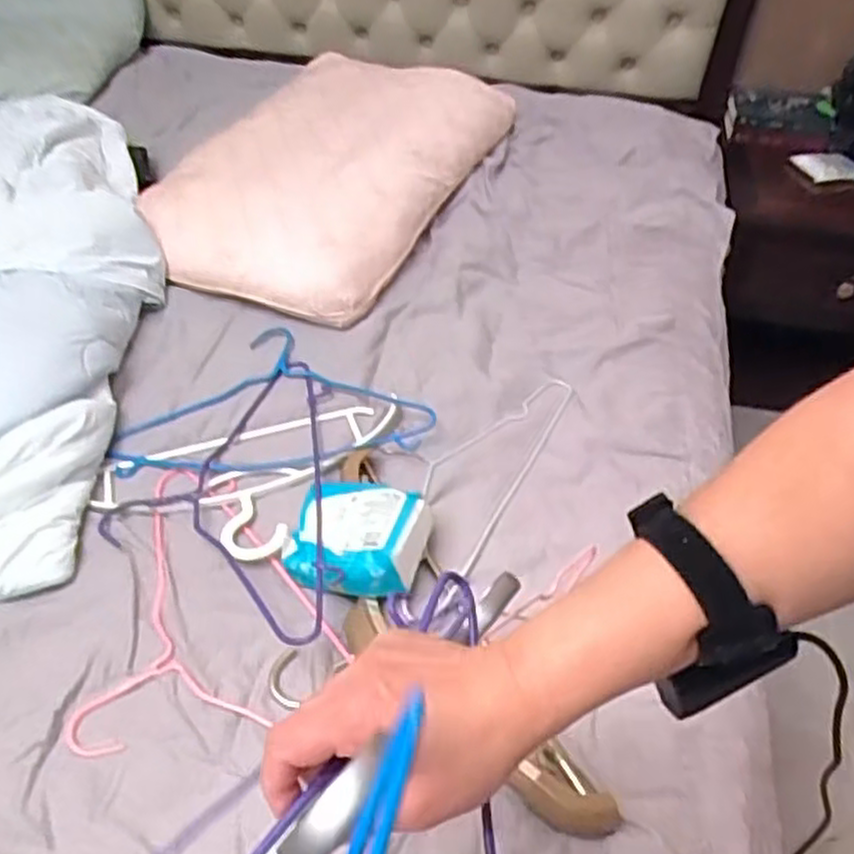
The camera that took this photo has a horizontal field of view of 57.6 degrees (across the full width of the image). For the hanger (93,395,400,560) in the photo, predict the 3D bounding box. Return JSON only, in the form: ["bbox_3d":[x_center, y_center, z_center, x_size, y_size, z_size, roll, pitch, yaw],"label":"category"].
[{"bbox_3d":[-0.177,0.061,0.841,0.338,0.035,0.188,-14,48,-15],"label":"hanger"}]

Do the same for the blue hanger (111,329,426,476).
[{"bbox_3d":[-0.186,-0.047,0.935,0.360,0.025,0.241,-5,46,-7],"label":"blue hanger"}]

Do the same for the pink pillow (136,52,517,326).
[{"bbox_3d":[-0.149,-0.419,1.211,0.371,0.109,0.642,19,48,14],"label":"pink pillow"}]

